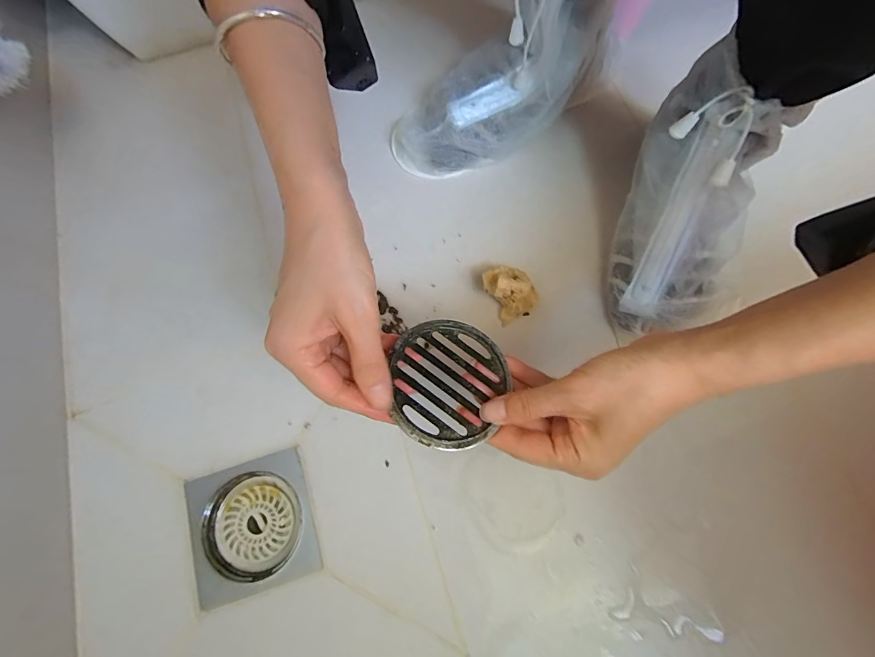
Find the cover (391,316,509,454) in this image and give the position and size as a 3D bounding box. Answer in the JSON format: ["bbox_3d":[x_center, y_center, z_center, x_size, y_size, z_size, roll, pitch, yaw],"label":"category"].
[{"bbox_3d":[0.005,0.032,0.243,0.072,0.006,0.079,27,64,2],"label":"cover"}]

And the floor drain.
[{"bbox_3d":[-0.153,0.162,0.328,0.100,0.018,0.098,-18,74,-3],"label":"floor drain"}]

